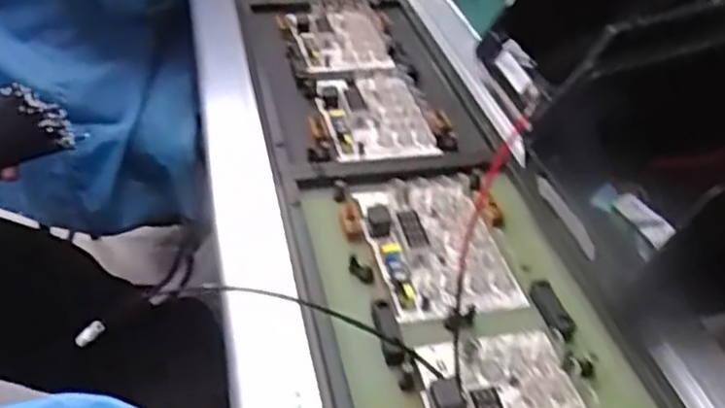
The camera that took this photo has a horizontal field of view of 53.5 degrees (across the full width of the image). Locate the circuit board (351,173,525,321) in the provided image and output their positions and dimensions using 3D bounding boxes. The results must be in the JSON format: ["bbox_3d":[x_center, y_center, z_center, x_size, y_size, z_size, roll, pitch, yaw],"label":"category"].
[{"bbox_3d":[0.051,0.023,0.510,0.088,0.015,0.134,-6,36,-13],"label":"circuit board"}]

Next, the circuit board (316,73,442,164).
[{"bbox_3d":[0.010,-0.079,0.647,0.088,0.018,0.133,-6,37,-14],"label":"circuit board"}]

